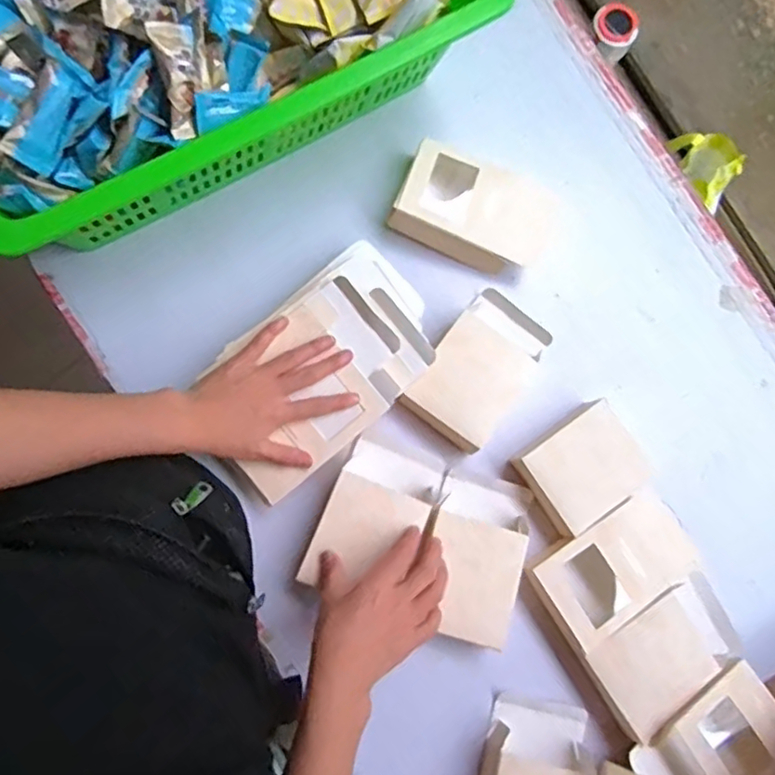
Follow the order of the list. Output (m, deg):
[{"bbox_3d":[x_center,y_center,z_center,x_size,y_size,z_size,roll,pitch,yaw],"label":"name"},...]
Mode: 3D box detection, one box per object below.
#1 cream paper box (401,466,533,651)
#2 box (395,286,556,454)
[{"bbox_3d":[0.080,0.160,0.585,0.094,0.039,0.144,19,79,3],"label":"cream paper box"},{"bbox_3d":[0.095,-0.022,0.612,0.090,0.042,0.154,36,80,6],"label":"box"}]

